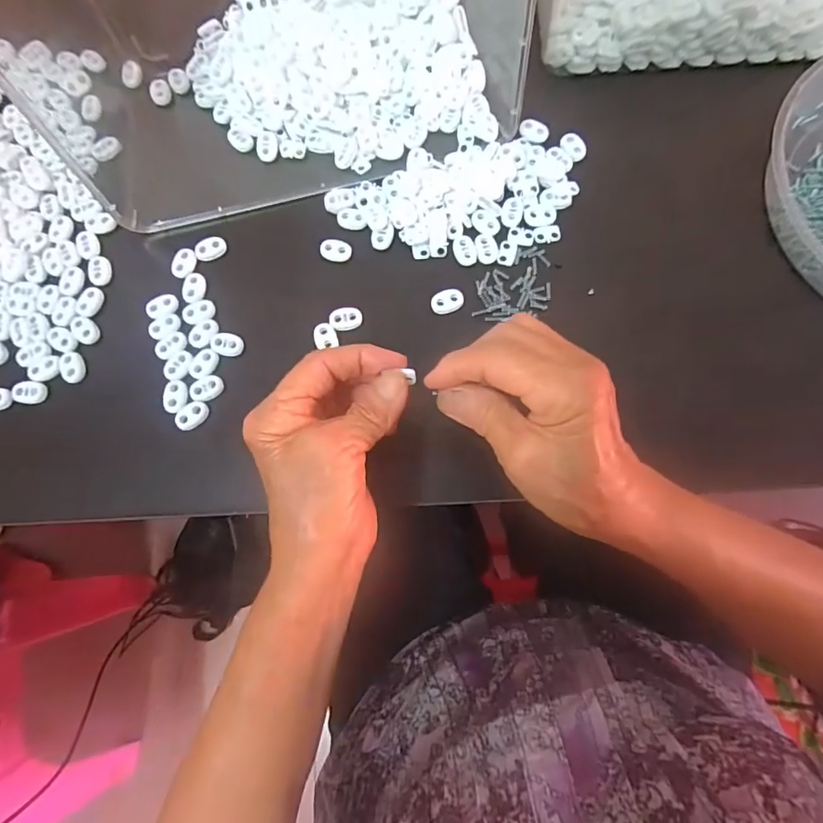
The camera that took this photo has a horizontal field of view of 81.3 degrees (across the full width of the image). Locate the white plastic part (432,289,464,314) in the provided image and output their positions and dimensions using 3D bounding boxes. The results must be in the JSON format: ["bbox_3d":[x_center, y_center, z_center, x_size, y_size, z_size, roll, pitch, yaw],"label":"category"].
[{"bbox_3d":[0.025,-0.077,0.334,0.023,0.004,0.015,-16,77,-1],"label":"white plastic part"}]

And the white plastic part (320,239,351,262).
[{"bbox_3d":[-0.054,-0.117,0.344,0.022,0.004,0.016,8,77,4],"label":"white plastic part"}]

